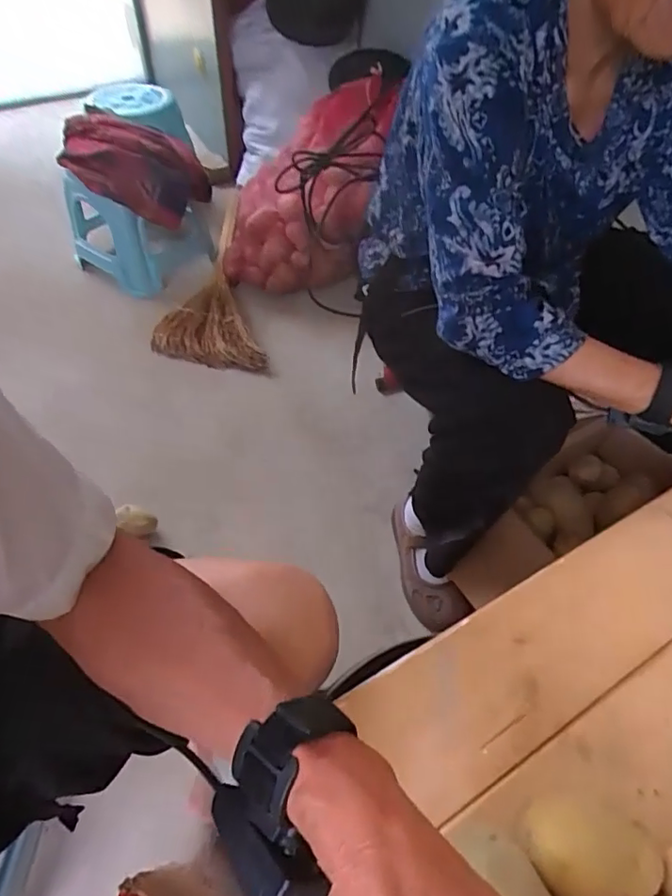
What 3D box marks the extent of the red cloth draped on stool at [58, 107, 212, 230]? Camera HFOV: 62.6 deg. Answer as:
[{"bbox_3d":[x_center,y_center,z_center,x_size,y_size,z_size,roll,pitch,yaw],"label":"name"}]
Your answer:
[{"bbox_3d":[-0.475,-0.661,1.292,0.330,0.138,0.233,15,52,9],"label":"red cloth draped on stool"}]

